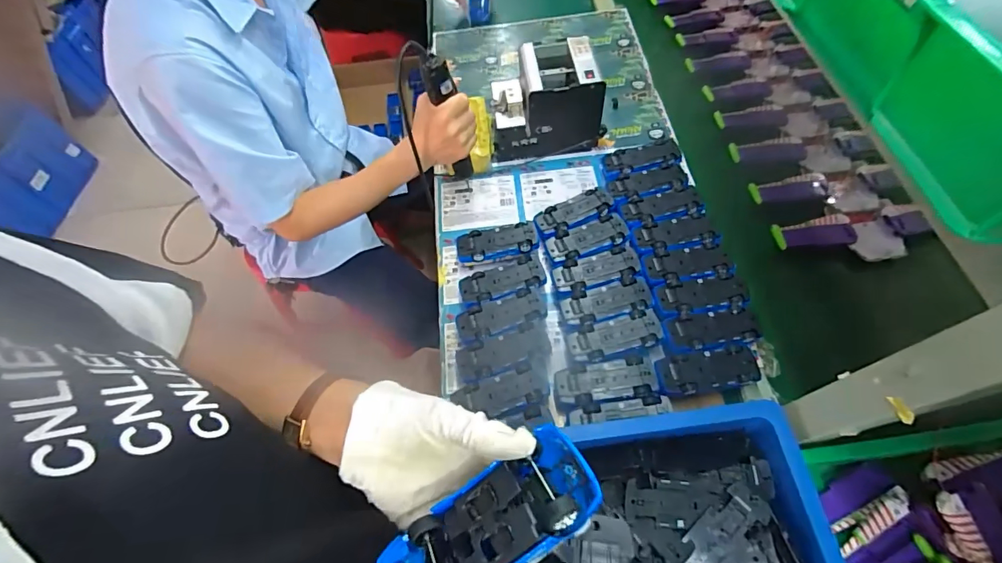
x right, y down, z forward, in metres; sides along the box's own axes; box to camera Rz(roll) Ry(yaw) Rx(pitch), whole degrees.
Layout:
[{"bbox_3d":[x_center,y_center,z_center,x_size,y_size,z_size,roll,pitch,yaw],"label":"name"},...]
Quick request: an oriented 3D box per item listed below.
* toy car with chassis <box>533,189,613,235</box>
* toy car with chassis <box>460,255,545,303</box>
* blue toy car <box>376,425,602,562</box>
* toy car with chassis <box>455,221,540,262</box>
[{"bbox_3d":[0.117,-0.103,0.724,0.122,0.048,0.053,-21,62,-8],"label":"toy car with chassis"},{"bbox_3d":[0.001,0.003,0.679,0.128,0.044,0.059,-13,61,-4],"label":"toy car with chassis"},{"bbox_3d":[-0.009,0.138,0.246,0.129,0.045,0.050,-36,64,1],"label":"blue toy car"},{"bbox_3d":[-0.005,-0.056,0.712,0.127,0.051,0.050,-4,61,2],"label":"toy car with chassis"}]

